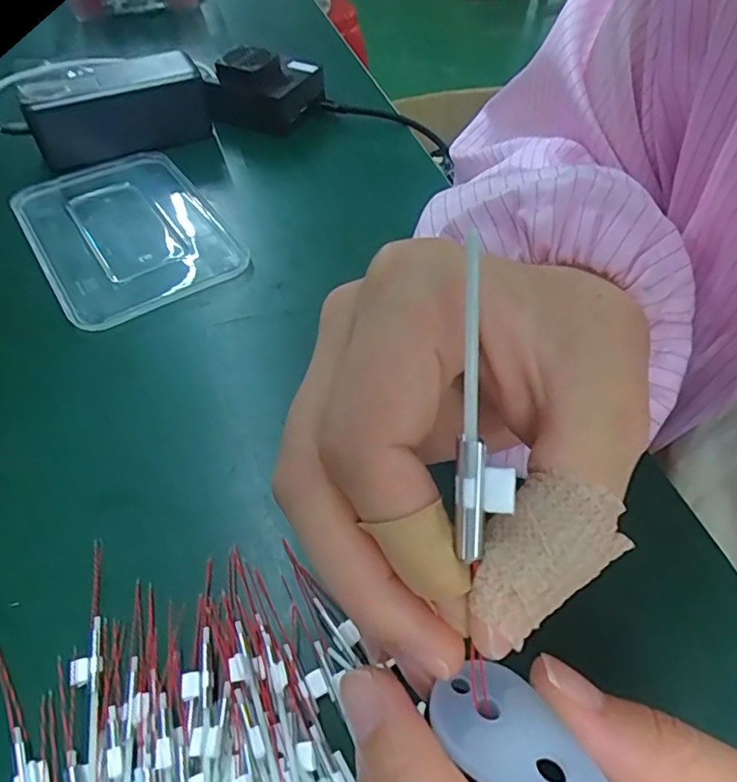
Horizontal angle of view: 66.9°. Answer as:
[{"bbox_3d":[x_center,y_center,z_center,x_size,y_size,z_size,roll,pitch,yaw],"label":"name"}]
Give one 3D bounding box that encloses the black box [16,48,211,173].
[{"bbox_3d":[-0.201,-0.227,0.445,0.130,0.055,0.069,-23,54,-18],"label":"black box"}]

